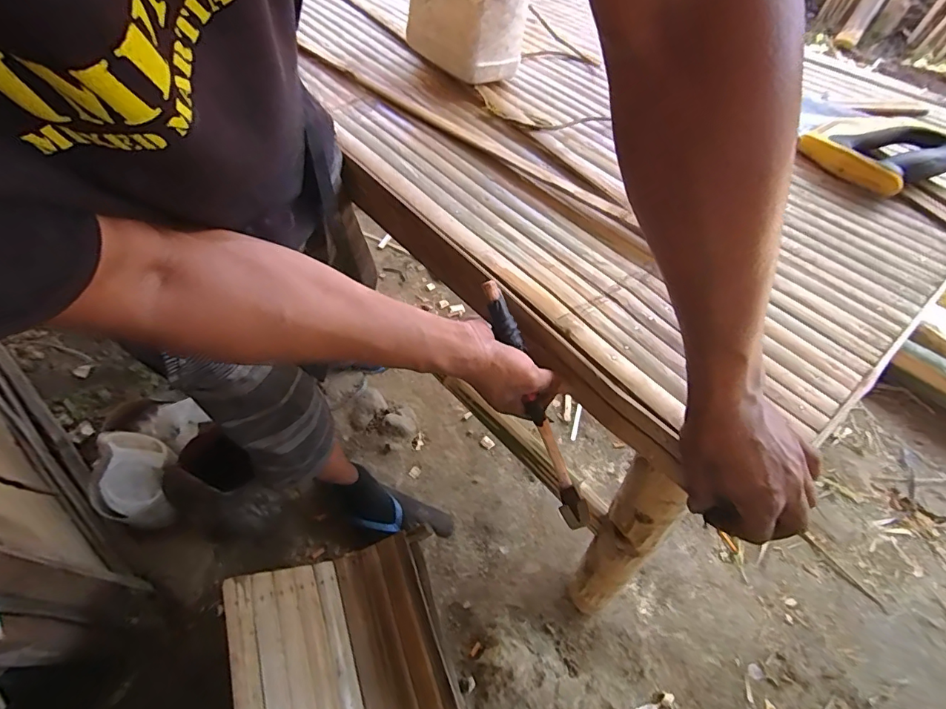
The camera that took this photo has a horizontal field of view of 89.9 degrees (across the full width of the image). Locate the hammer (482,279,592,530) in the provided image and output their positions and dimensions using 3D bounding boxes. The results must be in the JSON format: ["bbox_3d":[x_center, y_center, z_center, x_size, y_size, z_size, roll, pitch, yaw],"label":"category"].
[{"bbox_3d":[0.057,0.046,0.450,0.033,0.045,0.244,-22,93,-18],"label":"hammer"}]

